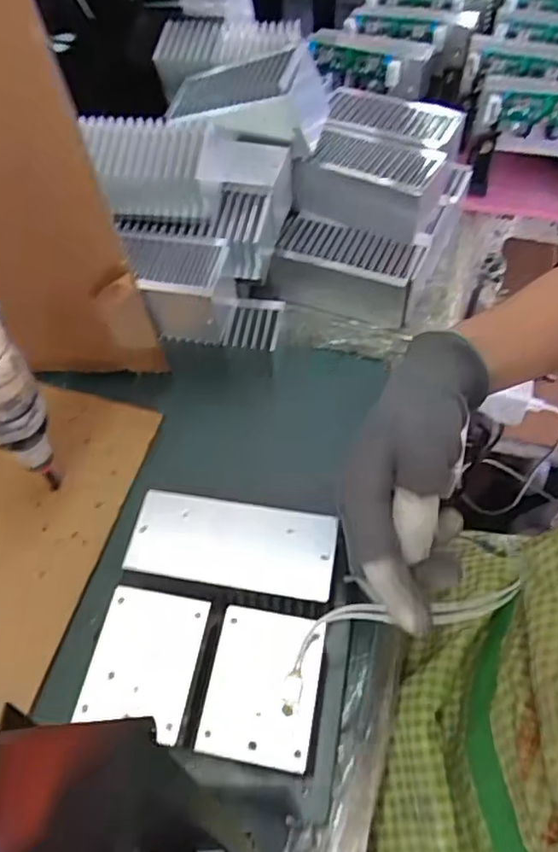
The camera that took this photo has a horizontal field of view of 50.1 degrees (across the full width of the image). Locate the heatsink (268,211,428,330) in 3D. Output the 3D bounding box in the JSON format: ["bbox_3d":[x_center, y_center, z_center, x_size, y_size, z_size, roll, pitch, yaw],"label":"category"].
[{"bbox_3d":[0.056,-0.134,0.507,0.120,0.052,0.059,16,59,13],"label":"heatsink"}]

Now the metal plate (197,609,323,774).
[{"bbox_3d":[-0.008,0.131,0.305,0.054,0.004,0.071,8,58,8],"label":"metal plate"}]

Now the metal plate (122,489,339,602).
[{"bbox_3d":[-0.027,0.067,0.347,0.117,0.004,0.052,7,58,8],"label":"metal plate"}]

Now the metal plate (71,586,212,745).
[{"bbox_3d":[-0.072,0.123,0.316,0.056,0.004,0.069,8,58,8],"label":"metal plate"}]

